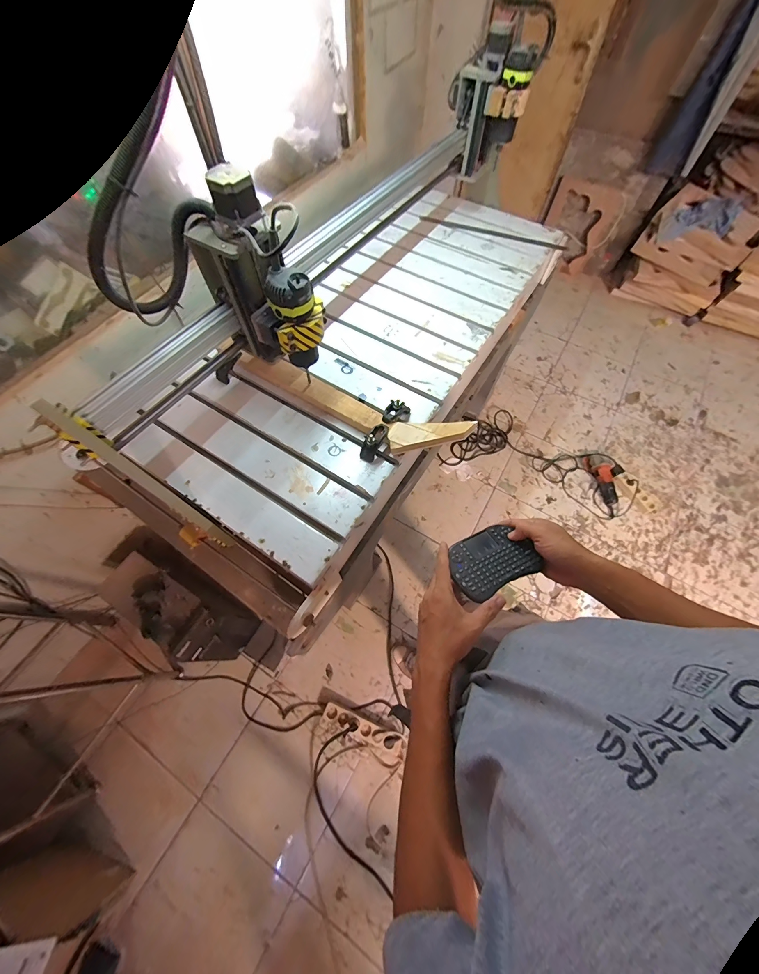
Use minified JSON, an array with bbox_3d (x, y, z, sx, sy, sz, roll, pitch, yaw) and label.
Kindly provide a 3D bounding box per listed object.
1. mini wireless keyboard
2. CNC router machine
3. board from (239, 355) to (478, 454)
[{"bbox_3d":[0.168,0.111,0.489,0.127,0.019,0.090,-19,50,-14],"label":"mini wireless keyboard"},{"bbox_3d":[-0.029,-0.432,0.796,0.591,0.517,1.399,29,67,15],"label":"CNC router machine"},{"bbox_3d":[-0.082,-0.189,0.736,0.579,0.061,0.115,23,66,12],"label":"board"}]

